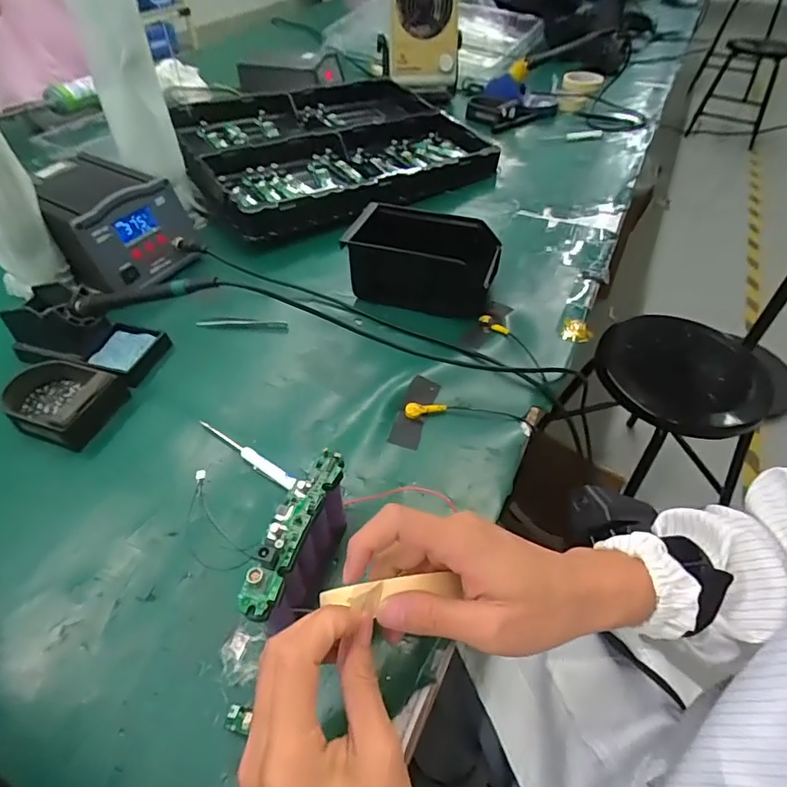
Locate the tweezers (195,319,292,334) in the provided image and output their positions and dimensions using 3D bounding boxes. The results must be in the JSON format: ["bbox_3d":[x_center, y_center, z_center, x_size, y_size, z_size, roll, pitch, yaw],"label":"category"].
[{"bbox_3d":[-0.175,-0.081,0.592,0.106,0.006,0.013,5,47,5],"label":"tweezers"}]

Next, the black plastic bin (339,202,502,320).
[{"bbox_3d":[0.031,-0.164,0.603,0.181,0.078,0.114,13,50,12],"label":"black plastic bin"}]

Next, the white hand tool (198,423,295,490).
[{"bbox_3d":[-0.134,0.054,0.464,0.120,0.012,0.012,29,53,24],"label":"white hand tool"}]

